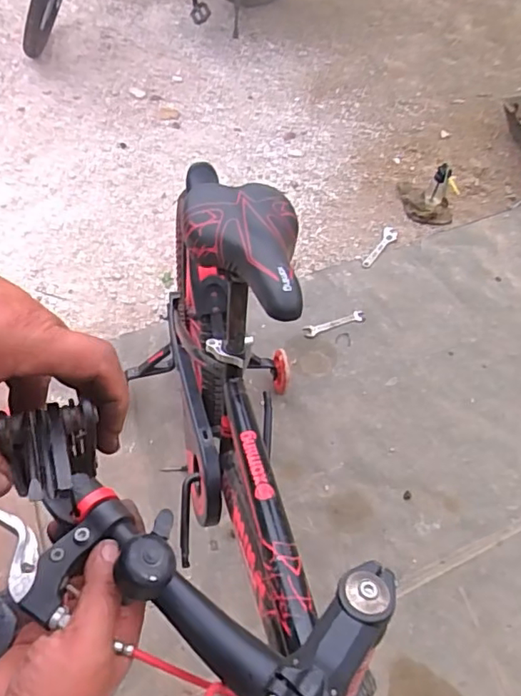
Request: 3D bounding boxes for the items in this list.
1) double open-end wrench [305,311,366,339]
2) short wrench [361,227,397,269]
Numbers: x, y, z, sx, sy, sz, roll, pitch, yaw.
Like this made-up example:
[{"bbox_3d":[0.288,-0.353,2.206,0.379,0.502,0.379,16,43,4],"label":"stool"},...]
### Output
[{"bbox_3d":[0.191,-0.062,1.443,0.171,0.011,0.036,-18,60,-10],"label":"double open-end wrench"},{"bbox_3d":[0.347,-0.289,1.608,0.045,0.011,0.167,27,63,16],"label":"short wrench"}]

